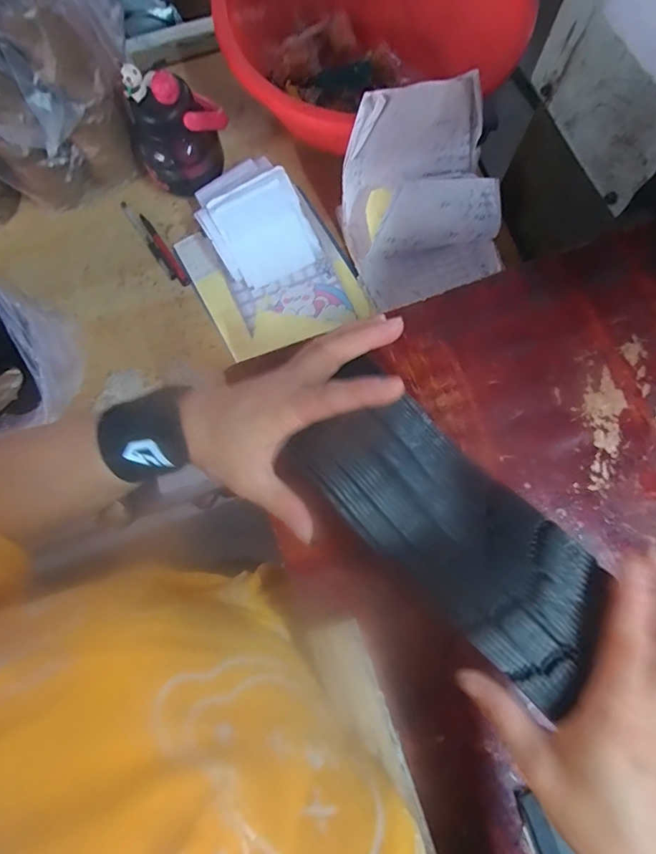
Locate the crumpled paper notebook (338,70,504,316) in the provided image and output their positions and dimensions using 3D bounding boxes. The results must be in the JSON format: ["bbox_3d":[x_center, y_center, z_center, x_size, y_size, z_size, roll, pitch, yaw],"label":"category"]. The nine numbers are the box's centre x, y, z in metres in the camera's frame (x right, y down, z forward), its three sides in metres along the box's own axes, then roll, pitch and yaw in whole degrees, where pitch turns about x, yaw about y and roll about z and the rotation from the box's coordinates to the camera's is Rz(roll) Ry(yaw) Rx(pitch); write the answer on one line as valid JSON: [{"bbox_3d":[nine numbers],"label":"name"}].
[{"bbox_3d":[0.120,-0.299,0.596,0.194,0.250,0.086,-19,37,2],"label":"crumpled paper notebook"}]

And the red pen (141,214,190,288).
[{"bbox_3d":[-0.238,-0.257,0.649,0.013,0.009,0.130,-34,79,-7],"label":"red pen"}]

